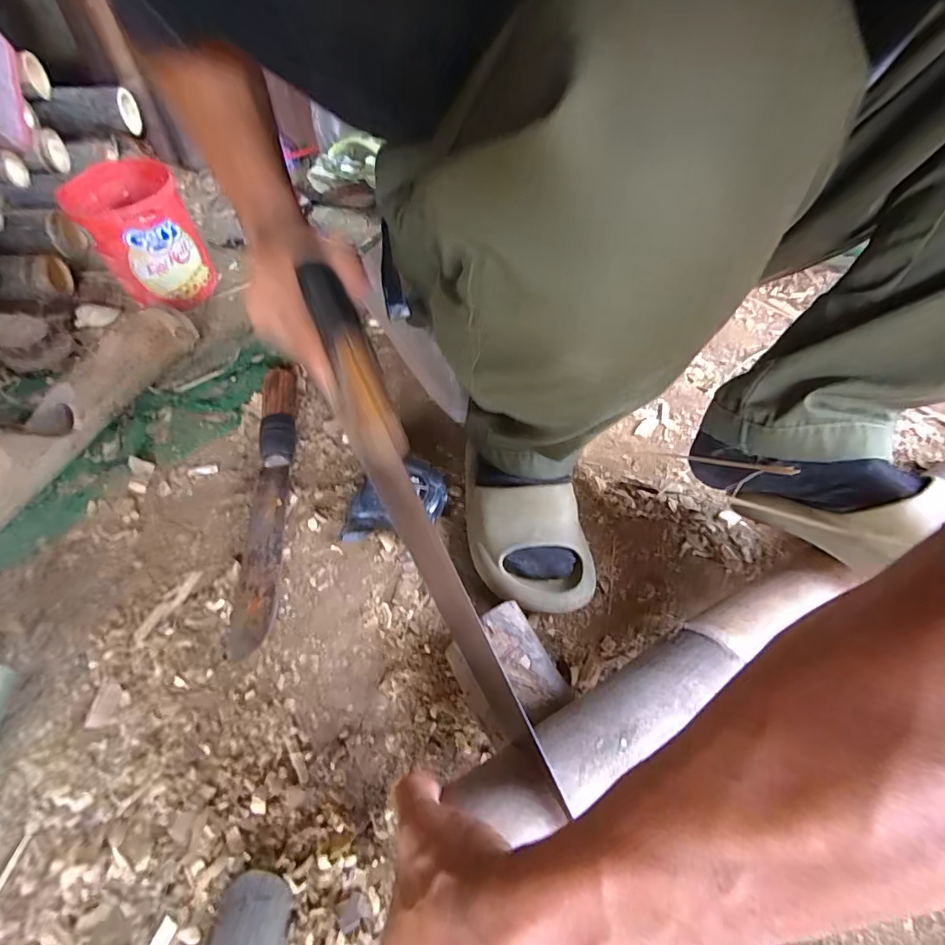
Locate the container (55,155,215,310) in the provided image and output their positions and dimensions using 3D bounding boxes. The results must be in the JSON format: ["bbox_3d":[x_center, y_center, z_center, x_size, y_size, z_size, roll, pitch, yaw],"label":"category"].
[{"bbox_3d":[-0.474,-0.336,0.708,0.129,0.160,0.129,-30,59,-21],"label":"container"}]

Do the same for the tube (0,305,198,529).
[{"bbox_3d":[-0.460,-0.053,0.545,0.067,0.076,0.397,12,54,9],"label":"tube"}]

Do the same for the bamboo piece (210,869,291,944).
[{"bbox_3d":[-0.148,0.301,0.319,0.047,0.016,0.062,-4,53,-3],"label":"bamboo piece"}]

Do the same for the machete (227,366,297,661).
[{"bbox_3d":[-0.223,0.014,0.526,0.042,0.032,0.347,-7,53,-5],"label":"machete"}]

